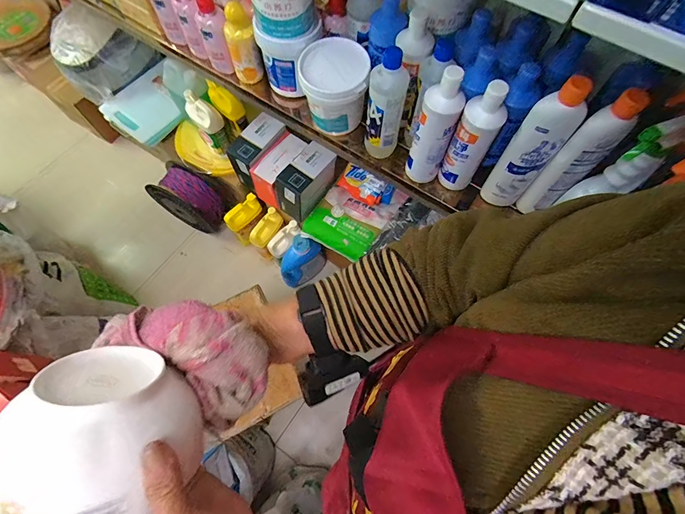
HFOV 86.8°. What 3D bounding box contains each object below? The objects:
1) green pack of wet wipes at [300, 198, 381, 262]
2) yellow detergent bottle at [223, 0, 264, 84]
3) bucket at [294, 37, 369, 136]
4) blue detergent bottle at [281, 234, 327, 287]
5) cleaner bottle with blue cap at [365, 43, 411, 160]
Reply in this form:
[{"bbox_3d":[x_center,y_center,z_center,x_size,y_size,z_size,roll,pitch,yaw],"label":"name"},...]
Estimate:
[{"bbox_3d":[-0.009,-0.085,1.198,0.226,0.057,0.132,30,72,12],"label":"green pack of wet wipes"},{"bbox_3d":[-0.201,-0.421,0.727,0.059,0.137,0.053,-12,69,-4],"label":"yellow detergent bottle"},{"bbox_3d":[-0.013,-0.310,0.683,0.115,0.138,0.114,0,68,1],"label":"bucket"},{"bbox_3d":[-0.141,0.025,1.320,0.179,0.243,0.104,-30,71,-11],"label":"blue detergent bottle"},{"bbox_3d":[0.079,-0.279,0.636,0.061,0.185,0.105,9,69,4],"label":"cleaner bottle with blue cap"}]

